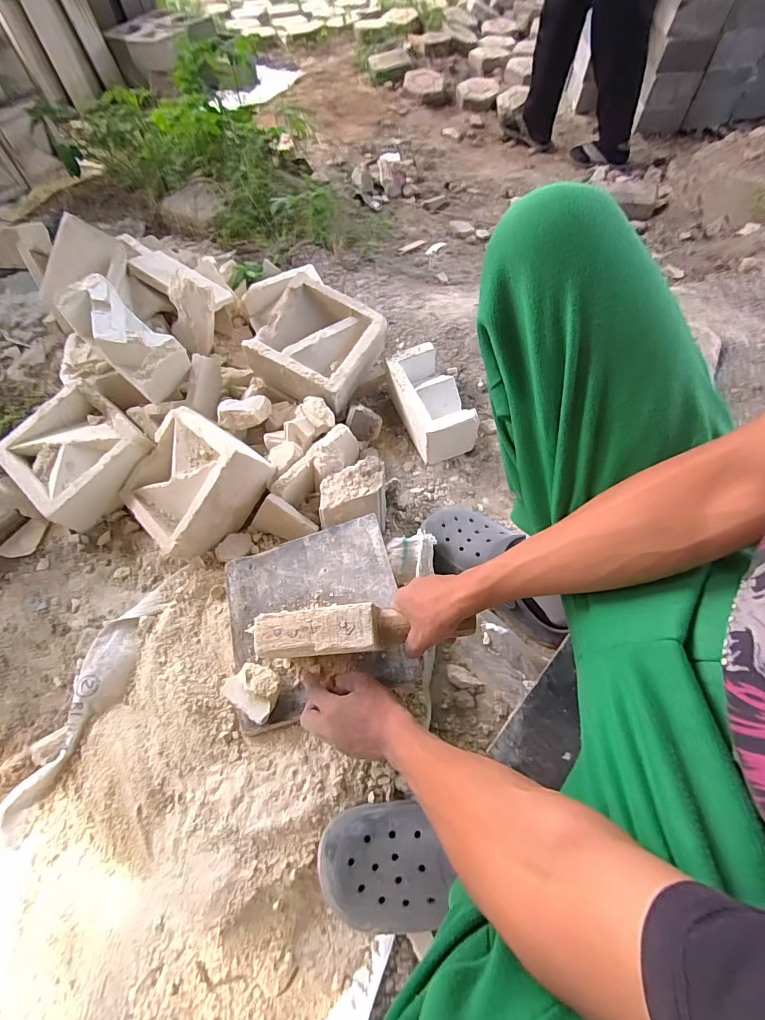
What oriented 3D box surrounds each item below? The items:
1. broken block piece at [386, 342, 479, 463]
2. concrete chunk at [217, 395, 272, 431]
[{"bbox_3d":[0.089,-0.202,0.798,0.101,0.102,0.193,-20,63,-7],"label":"broken block piece"},{"bbox_3d":[-0.253,-0.180,0.768,0.097,0.036,0.058,-19,63,-7],"label":"concrete chunk"}]

